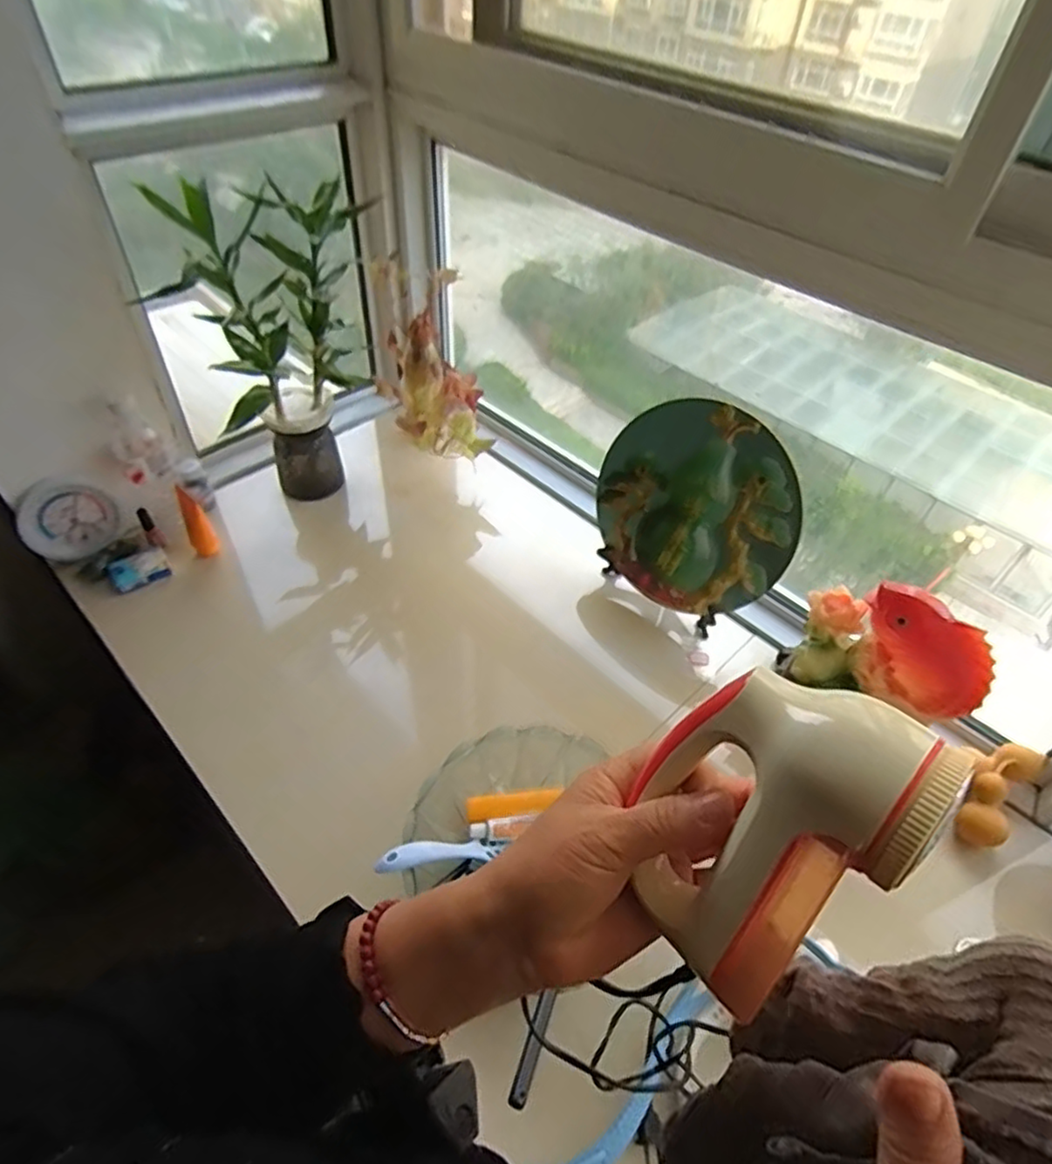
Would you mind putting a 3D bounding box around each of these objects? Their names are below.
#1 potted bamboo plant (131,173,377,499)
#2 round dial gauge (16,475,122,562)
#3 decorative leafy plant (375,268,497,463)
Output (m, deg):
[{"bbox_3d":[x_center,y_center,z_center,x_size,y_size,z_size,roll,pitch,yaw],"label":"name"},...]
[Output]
[{"bbox_3d":[-0.349,-0.335,0.986,0.199,0.451,0.245,4,48,0],"label":"potted bamboo plant"},{"bbox_3d":[-0.653,-0.087,0.955,0.119,0.119,0.032,-22,53,-22],"label":"round dial gauge"},{"bbox_3d":[-0.159,-0.347,1.086,0.155,0.220,0.243,-11,49,-13],"label":"decorative leafy plant"}]

